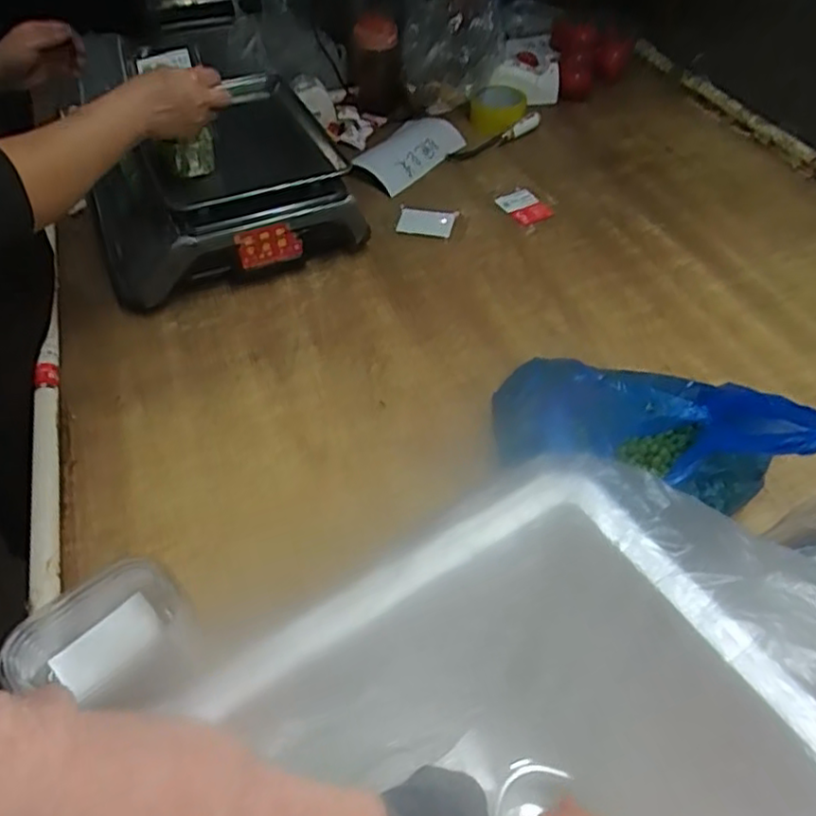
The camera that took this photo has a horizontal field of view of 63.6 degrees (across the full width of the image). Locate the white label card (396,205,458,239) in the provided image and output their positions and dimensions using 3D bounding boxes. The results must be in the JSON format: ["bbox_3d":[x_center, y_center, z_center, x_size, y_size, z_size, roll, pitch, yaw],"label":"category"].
[{"bbox_3d":[0.029,-0.277,0.978,0.084,0.005,0.066,8,51,0],"label":"white label card"}]

